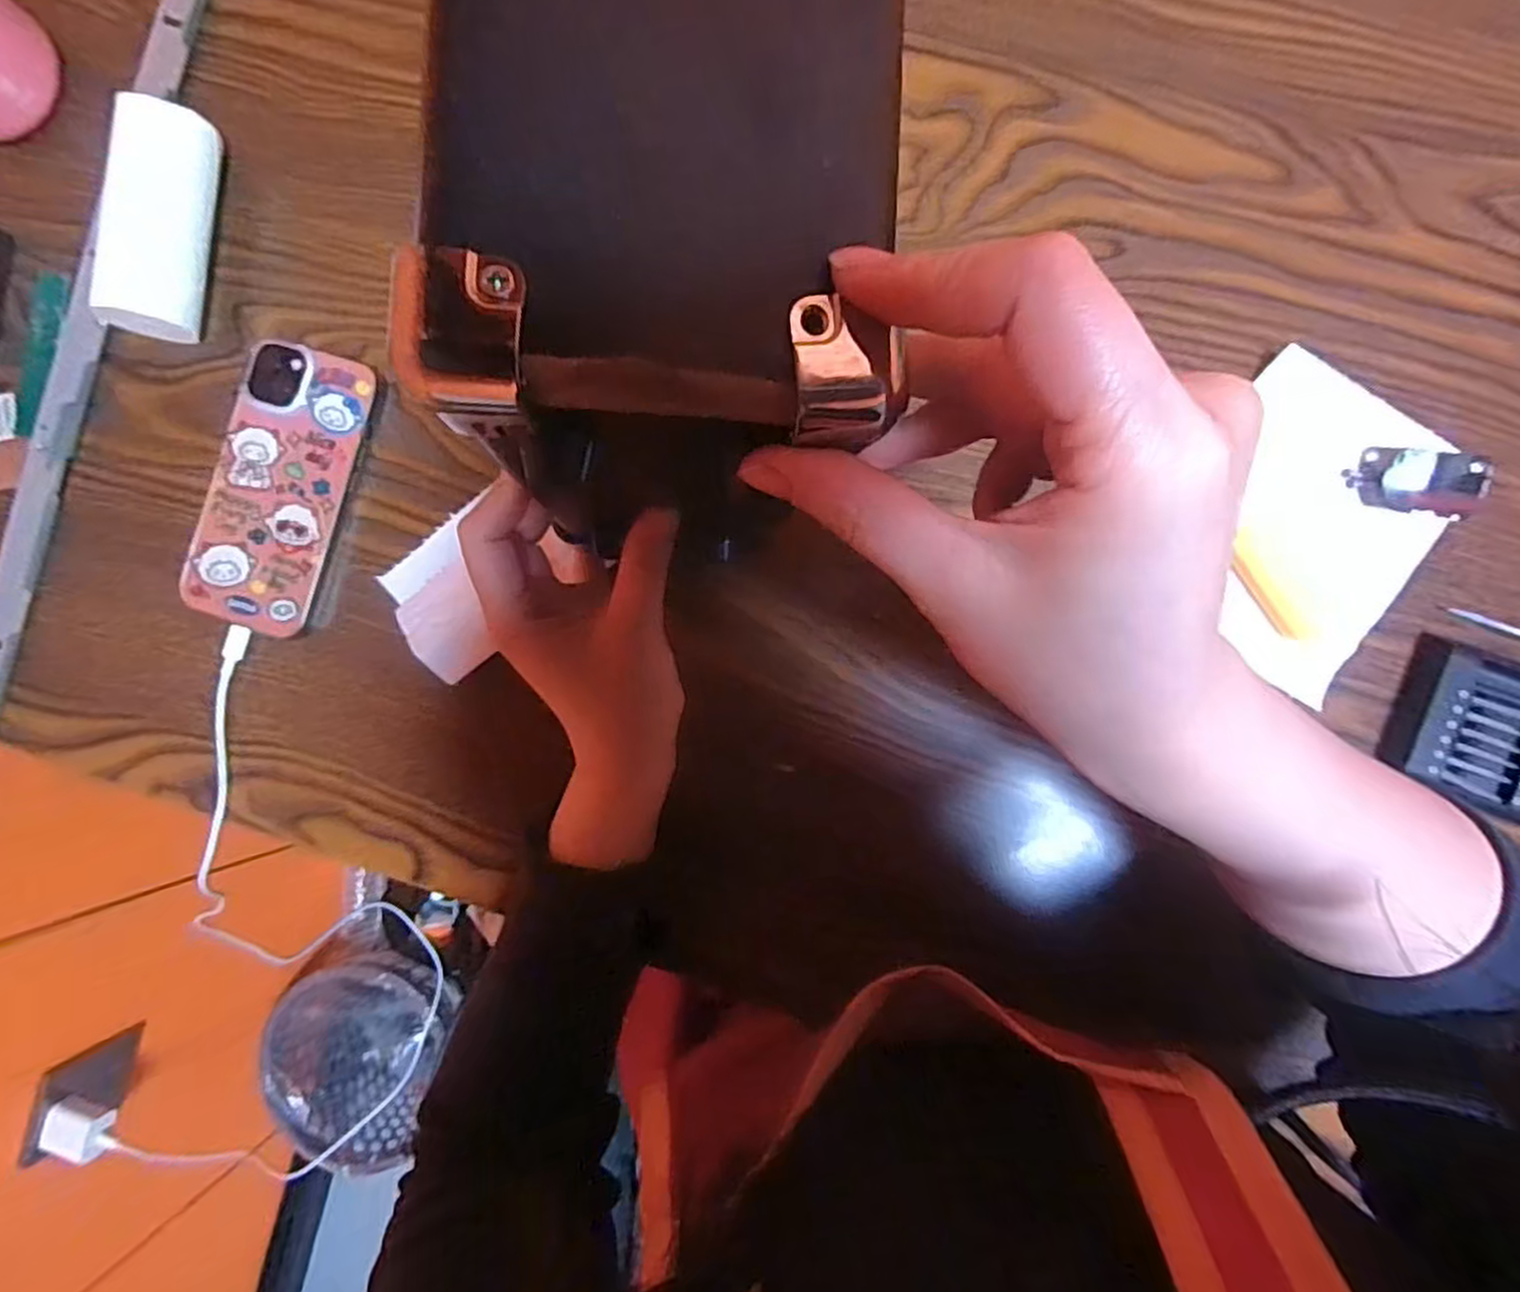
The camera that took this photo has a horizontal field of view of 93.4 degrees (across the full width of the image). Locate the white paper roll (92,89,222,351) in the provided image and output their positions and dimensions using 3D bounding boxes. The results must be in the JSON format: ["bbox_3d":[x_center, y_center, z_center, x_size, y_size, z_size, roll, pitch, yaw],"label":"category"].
[{"bbox_3d":[-0.297,-0.210,0.358,0.042,0.040,0.111,9,90,4],"label":"white paper roll"}]

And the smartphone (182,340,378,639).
[{"bbox_3d":[-0.248,-0.080,0.367,0.071,0.008,0.145,16,91,4],"label":"smartphone"}]

